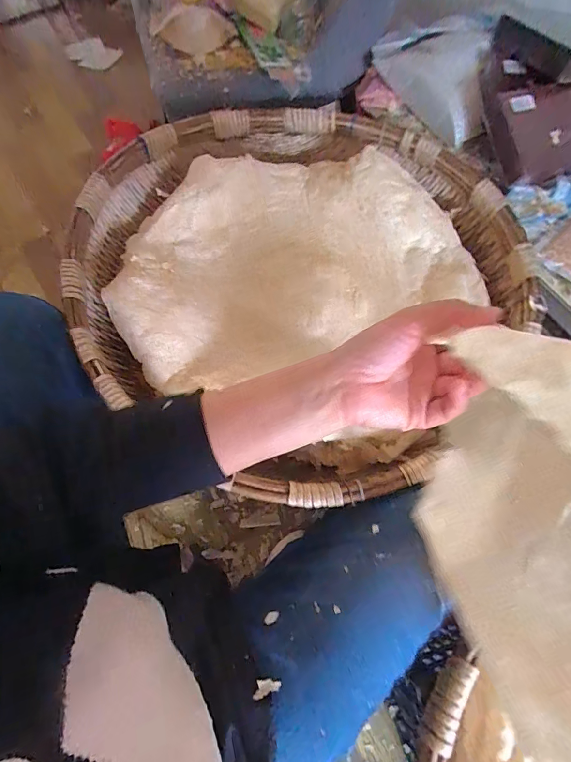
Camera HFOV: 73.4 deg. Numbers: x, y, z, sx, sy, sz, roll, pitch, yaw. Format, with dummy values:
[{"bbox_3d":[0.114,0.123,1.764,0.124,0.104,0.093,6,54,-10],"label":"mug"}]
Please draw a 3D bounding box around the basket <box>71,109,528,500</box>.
[{"bbox_3d":[0.014,-0.180,0.636,0.692,0.185,0.667,1,67,-2],"label":"basket"}]

